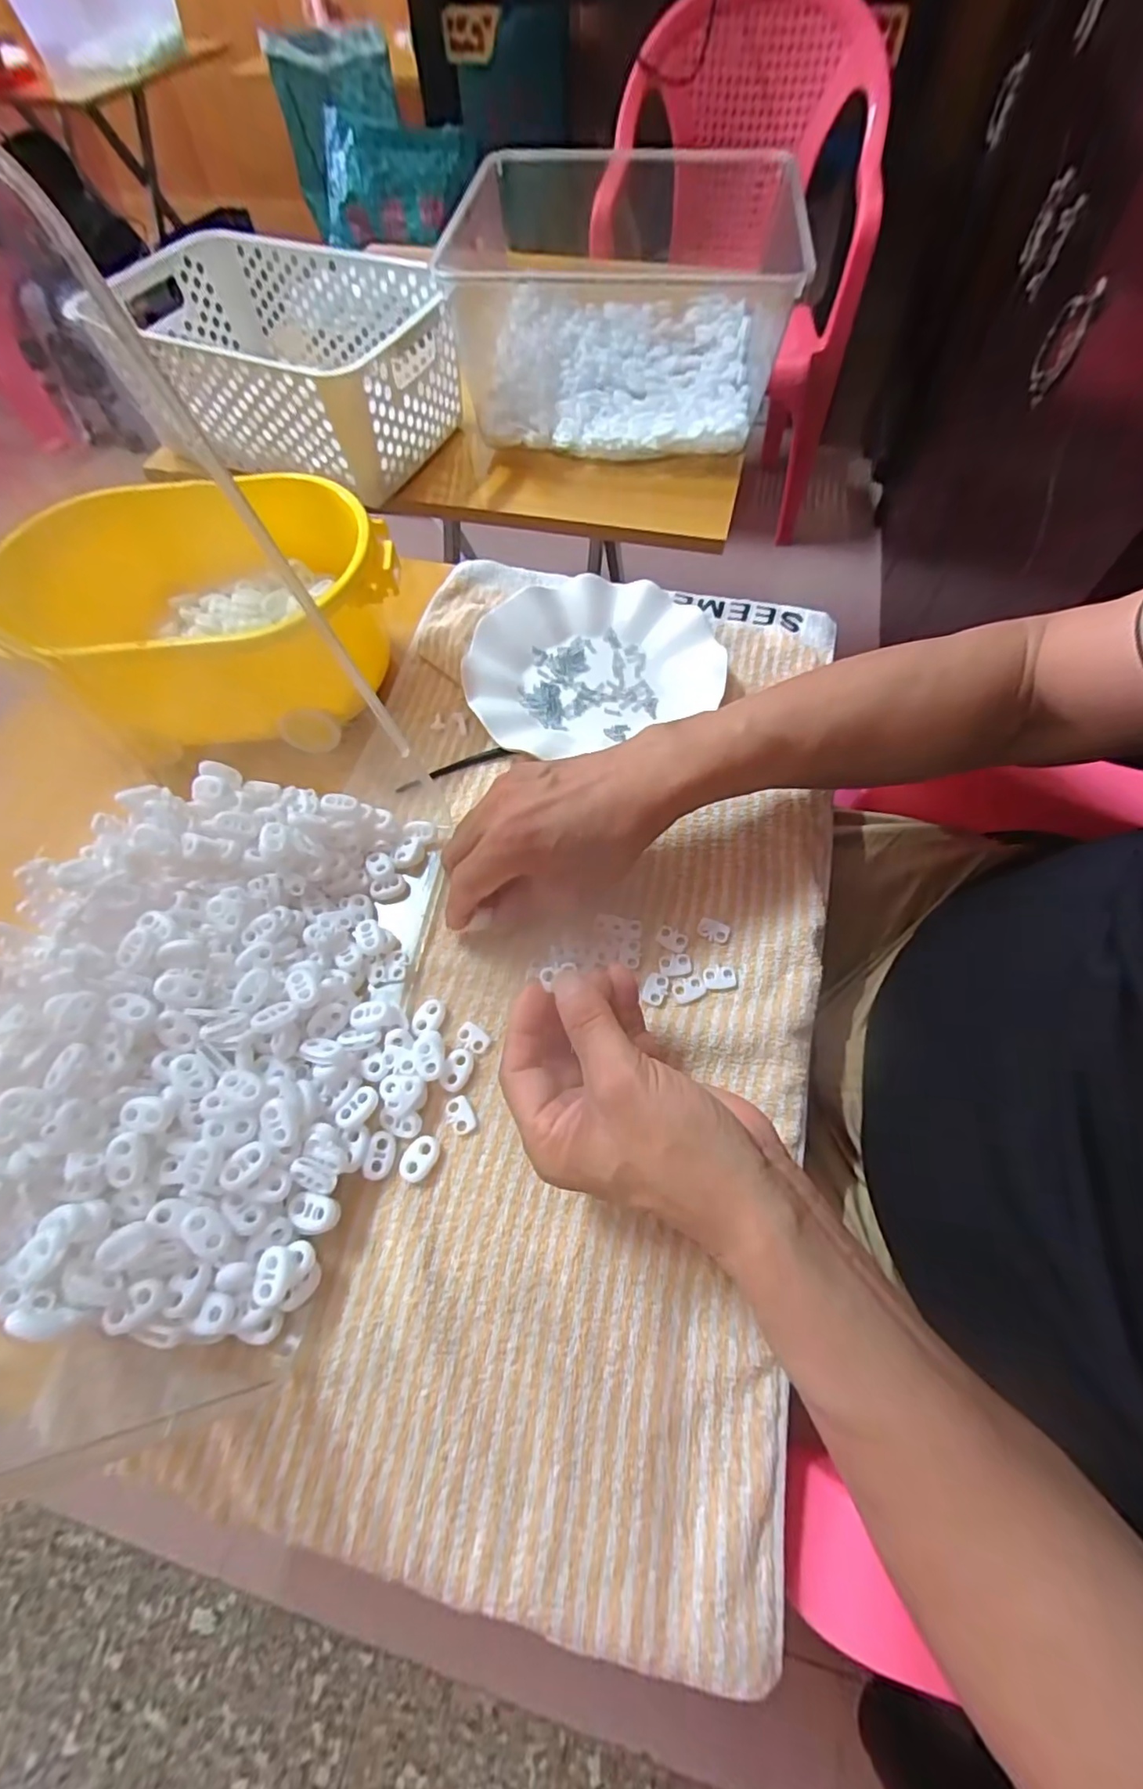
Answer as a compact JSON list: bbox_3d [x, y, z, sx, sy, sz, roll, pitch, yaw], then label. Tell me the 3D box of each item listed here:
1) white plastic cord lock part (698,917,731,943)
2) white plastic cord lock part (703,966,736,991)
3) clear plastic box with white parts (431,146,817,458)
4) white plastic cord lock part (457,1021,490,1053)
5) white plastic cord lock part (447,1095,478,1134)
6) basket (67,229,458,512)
[{"bbox_3d":[0.084,0.021,0.352,0.019,0.004,0.012,25,67,13],"label":"white plastic cord lock part"},{"bbox_3d":[0.085,0.047,0.339,0.018,0.004,0.013,-8,64,-3],"label":"white plastic cord lock part"},{"bbox_3d":[0.054,-0.577,0.591,0.315,0.137,0.290,2,63,3],"label":"clear plastic box with white parts"},{"bbox_3d":[-0.054,0.079,0.330,0.019,0.004,0.011,33,69,16],"label":"white plastic cord lock part"},{"bbox_3d":[-0.057,0.115,0.311,0.012,0.004,0.018,-27,66,-12],"label":"white plastic cord lock part"},{"bbox_3d":[-0.267,-0.502,0.567,0.301,0.101,0.205,18,66,10],"label":"basket"}]

